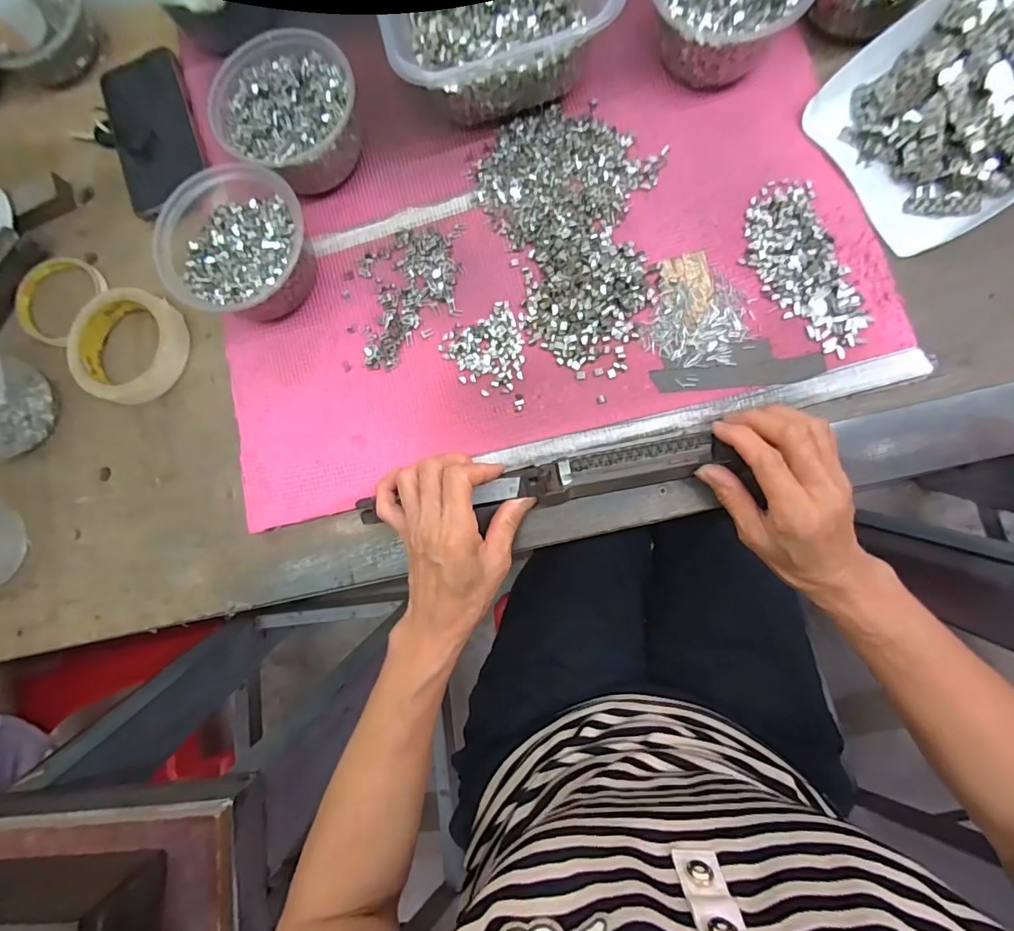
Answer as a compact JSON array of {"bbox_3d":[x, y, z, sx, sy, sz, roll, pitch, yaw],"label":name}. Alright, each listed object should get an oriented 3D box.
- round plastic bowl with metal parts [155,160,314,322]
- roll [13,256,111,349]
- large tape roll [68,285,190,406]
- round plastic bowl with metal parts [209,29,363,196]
[{"bbox_3d":[-0.209,-0.174,0.381,0.109,0.059,0.113,-1,82,6],"label":"round plastic bowl with metal parts"},{"bbox_3d":[-0.421,-0.159,0.446,0.086,0.020,0.081,-1,82,6],"label":"roll"},{"bbox_3d":[-0.332,-0.106,0.412,0.096,0.020,0.095,-1,82,6],"label":"large tape roll"},{"bbox_3d":[-0.174,-0.286,0.391,0.109,0.055,0.112,-1,82,6],"label":"round plastic bowl with metal parts"}]

